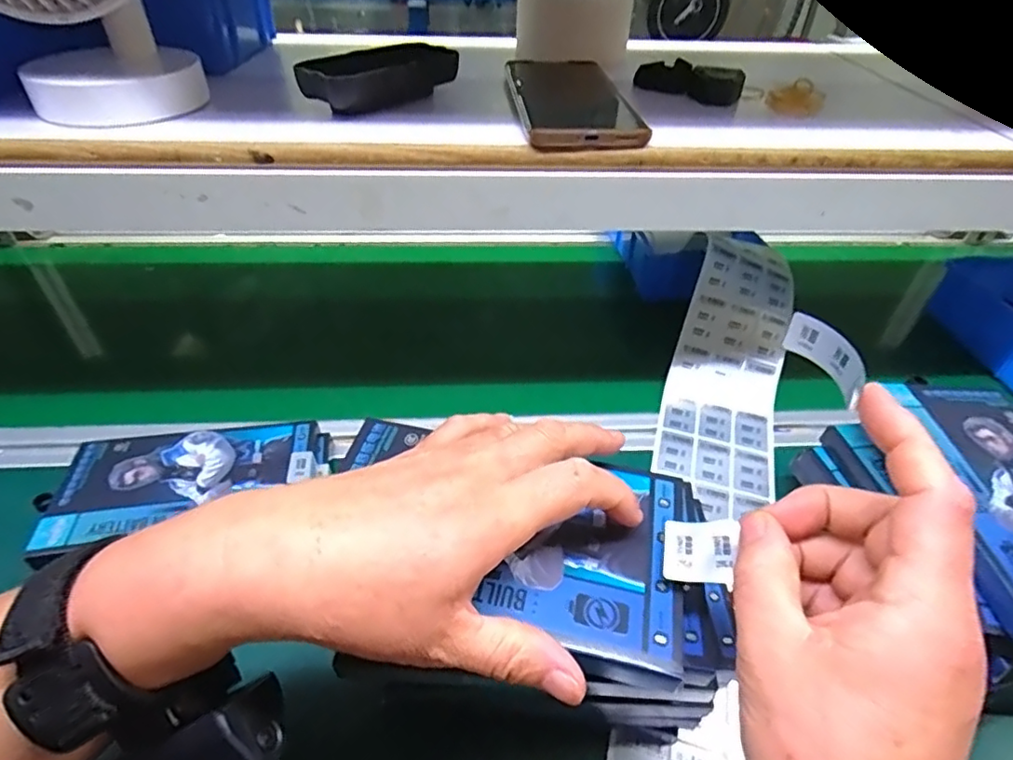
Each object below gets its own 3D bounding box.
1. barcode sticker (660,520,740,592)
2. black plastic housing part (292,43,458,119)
[{"bbox_3d":[0.080,0.071,0.239,0.028,0.004,0.030,2,45,24],"label":"barcode sticker"},{"bbox_3d":[-0.085,-0.212,0.400,0.052,0.031,0.113,26,46,24],"label":"black plastic housing part"}]

